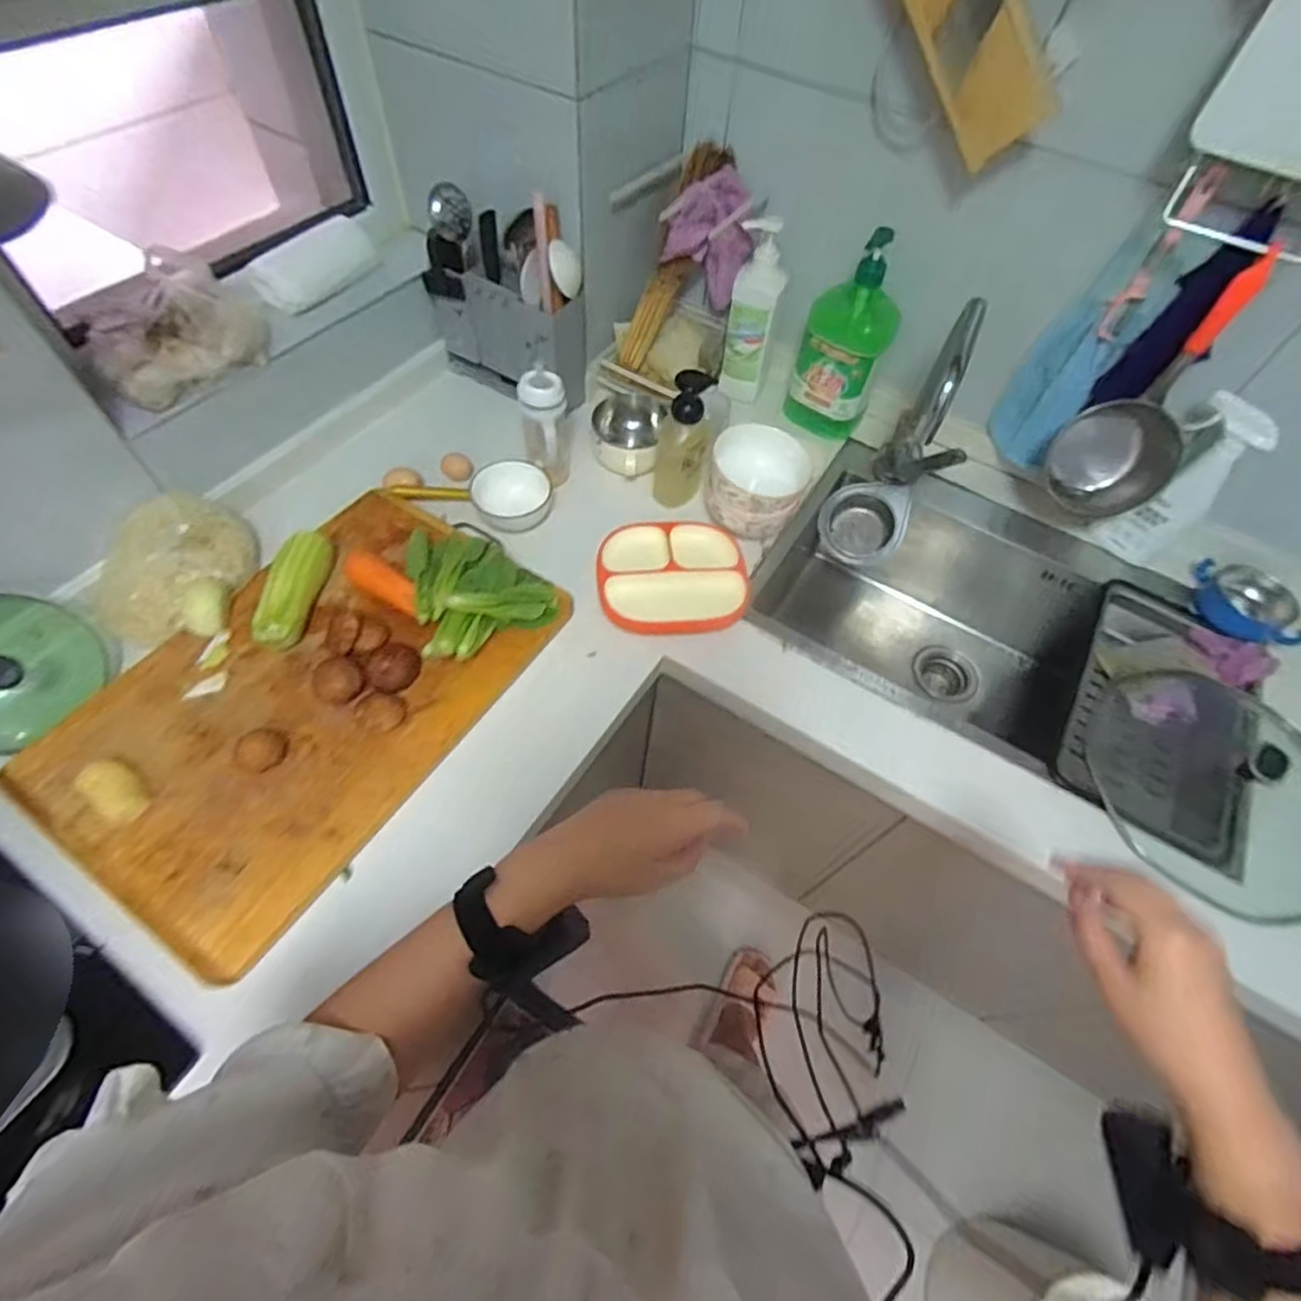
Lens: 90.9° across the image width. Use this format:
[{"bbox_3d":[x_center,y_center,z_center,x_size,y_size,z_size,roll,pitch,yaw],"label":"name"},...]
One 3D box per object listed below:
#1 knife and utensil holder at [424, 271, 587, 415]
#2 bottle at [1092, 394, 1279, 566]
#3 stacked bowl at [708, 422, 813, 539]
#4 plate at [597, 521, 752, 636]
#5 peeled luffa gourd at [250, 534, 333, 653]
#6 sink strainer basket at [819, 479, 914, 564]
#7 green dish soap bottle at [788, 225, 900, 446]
[{"bbox_3d":[-0.231,-0.503,1.057,0.242,0.211,0.088,28,61,13],"label":"knife and utensil holder"},{"bbox_3d":[0.735,-0.228,0.886,0.056,0.250,0.091,-22,62,-16],"label":"bottle"},{"bbox_3d":[0.149,-0.235,0.910,0.134,0.094,0.128,2,58,-3],"label":"stacked bowl"},{"bbox_3d":[0.031,-0.105,0.886,0.201,0.037,0.167,-4,59,-6],"label":"plate"},{"bbox_3d":[-0.447,-0.082,0.805,0.044,0.049,0.174,4,58,-1],"label":"peeled luffa gourd"},{"bbox_3d":[0.355,-0.212,1.076,0.148,0.075,0.130,-4,96,8],"label":"sink strainer basket"},{"bbox_3d":[0.306,-0.482,0.998,0.130,0.294,0.104,19,59,8],"label":"green dish soap bottle"}]

